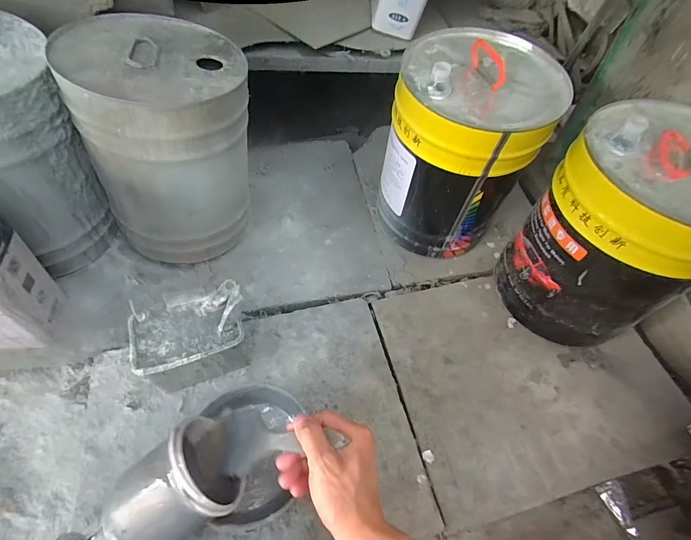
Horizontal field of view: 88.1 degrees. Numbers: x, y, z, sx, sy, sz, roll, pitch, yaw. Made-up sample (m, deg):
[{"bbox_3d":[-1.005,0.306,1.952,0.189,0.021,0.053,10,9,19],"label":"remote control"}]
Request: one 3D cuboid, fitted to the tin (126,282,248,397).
[{"bbox_3d":[-0.234,0.111,0.567,0.164,0.136,0.111,-12,58,-16],"label":"tin"}]

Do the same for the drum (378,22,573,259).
[{"bbox_3d":[0.205,-0.208,0.688,0.250,0.352,0.249,28,57,11],"label":"drum"}]

